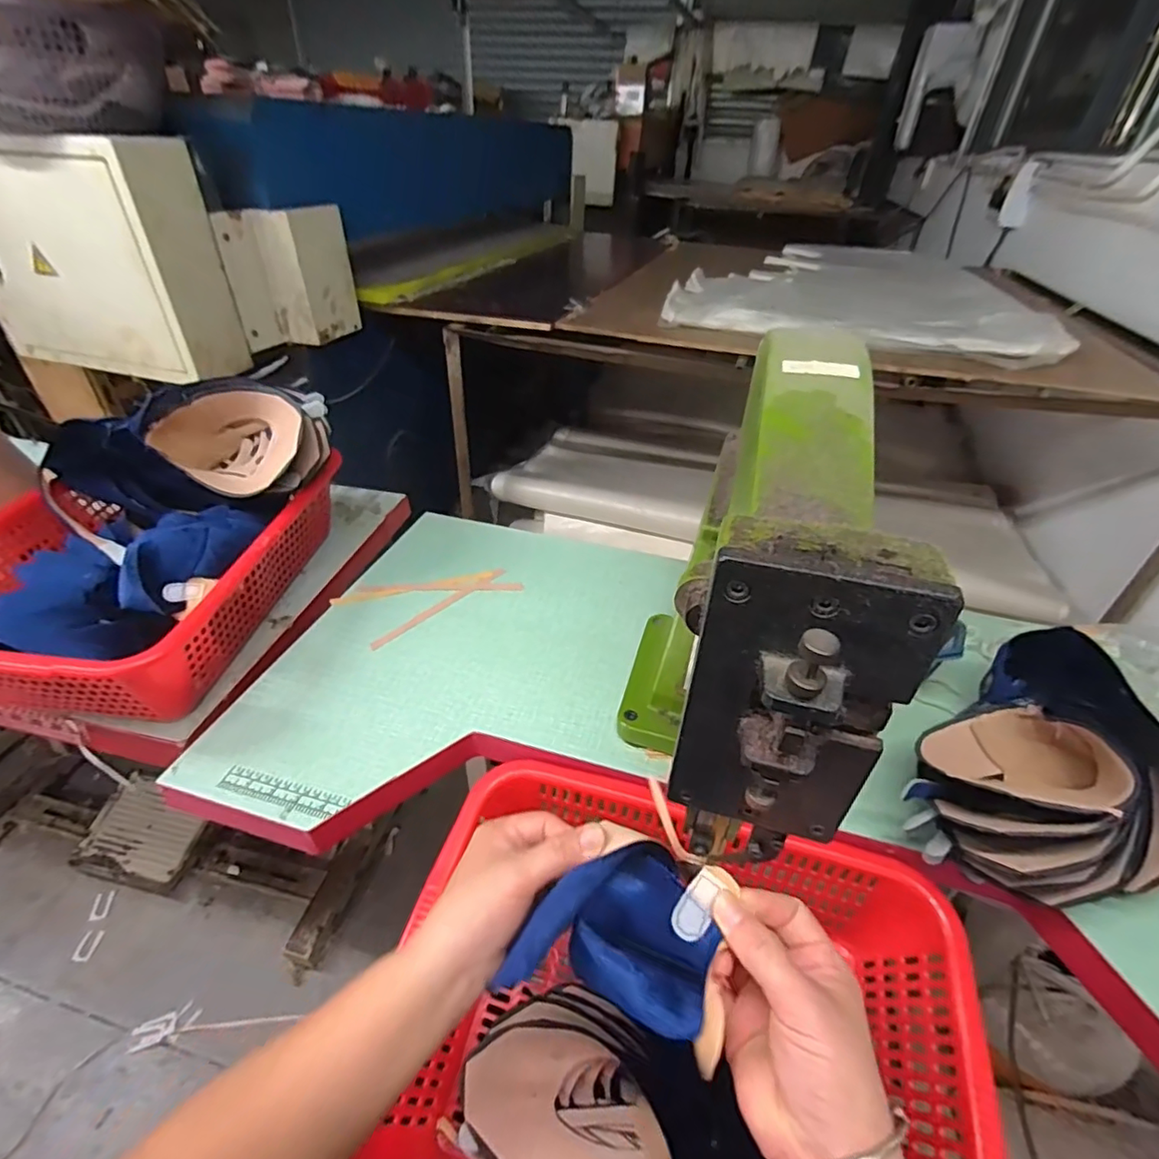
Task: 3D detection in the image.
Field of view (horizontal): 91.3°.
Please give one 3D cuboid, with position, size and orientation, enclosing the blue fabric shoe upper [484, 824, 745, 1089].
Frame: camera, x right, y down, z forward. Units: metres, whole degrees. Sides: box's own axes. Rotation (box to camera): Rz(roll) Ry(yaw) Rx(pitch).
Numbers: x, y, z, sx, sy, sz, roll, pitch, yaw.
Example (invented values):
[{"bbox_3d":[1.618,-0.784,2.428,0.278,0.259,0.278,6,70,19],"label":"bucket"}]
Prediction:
[{"bbox_3d":[0.023,0.190,0.308,0.113,0.056,0.079,15,40,15],"label":"blue fabric shoe upper"}]

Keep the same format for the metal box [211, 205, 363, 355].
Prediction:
[{"bbox_3d":[-0.585,-0.620,1.176,0.094,0.236,0.245,17,41,17],"label":"metal box"}]

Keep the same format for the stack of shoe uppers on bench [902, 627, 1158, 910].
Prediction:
[{"bbox_3d":[0.410,0.158,0.473,0.274,0.114,0.178,-25,46,-31],"label":"stack of shoe uppers on bench"}]

